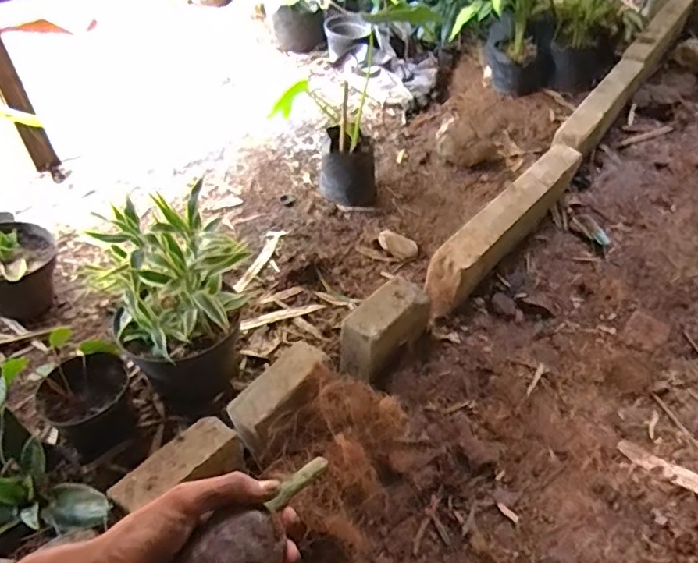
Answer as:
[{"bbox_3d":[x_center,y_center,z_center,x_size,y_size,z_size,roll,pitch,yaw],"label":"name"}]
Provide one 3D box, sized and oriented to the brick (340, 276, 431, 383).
[{"bbox_3d":[0.065,0.097,1.039,0.085,0.141,0.206,32,54,30],"label":"brick"}]

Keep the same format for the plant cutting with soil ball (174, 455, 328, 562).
[{"bbox_3d":[-0.055,0.166,0.369,0.052,0.048,0.140,22,32,23],"label":"plant cutting with soil ball"}]

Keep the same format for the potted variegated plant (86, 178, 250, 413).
[{"bbox_3d":[-0.281,0.053,0.925,0.208,0.351,0.180,-25,49,-21],"label":"potted variegated plant"}]

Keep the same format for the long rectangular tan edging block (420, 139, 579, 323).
[{"bbox_3d":[0.366,-0.124,1.266,0.095,0.153,0.574,32,54,30],"label":"long rectangular tan edging block"}]

